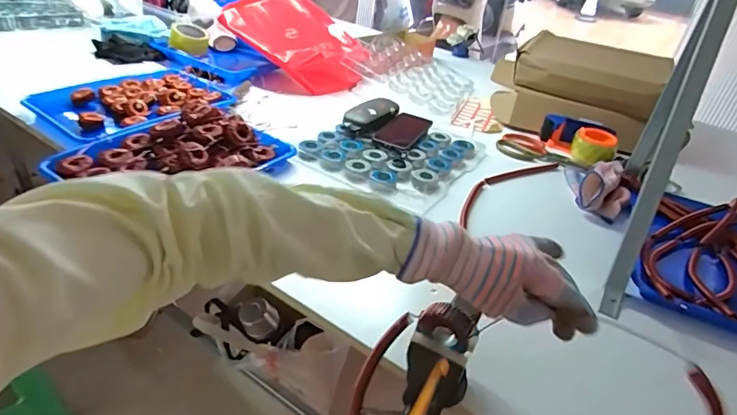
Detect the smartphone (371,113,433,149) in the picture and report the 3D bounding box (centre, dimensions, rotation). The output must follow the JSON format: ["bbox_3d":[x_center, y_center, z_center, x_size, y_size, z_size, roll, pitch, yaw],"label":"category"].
[{"bbox_3d":[0.074,-0.158,0.943,0.084,0.013,0.160,20,36,19],"label":"smartphone"}]

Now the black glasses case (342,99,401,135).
[{"bbox_3d":[0.007,-0.194,0.959,0.071,0.037,0.152,20,36,19],"label":"black glasses case"}]

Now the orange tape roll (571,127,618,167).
[{"bbox_3d":[0.480,-0.130,0.974,0.082,0.051,0.096,24,37,24],"label":"orange tape roll"}]

